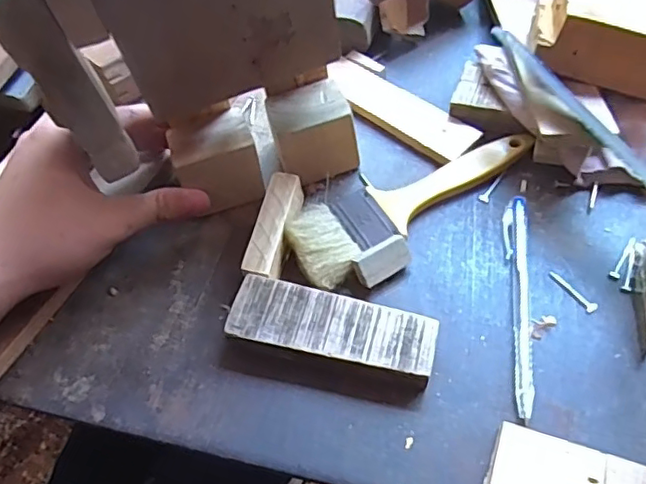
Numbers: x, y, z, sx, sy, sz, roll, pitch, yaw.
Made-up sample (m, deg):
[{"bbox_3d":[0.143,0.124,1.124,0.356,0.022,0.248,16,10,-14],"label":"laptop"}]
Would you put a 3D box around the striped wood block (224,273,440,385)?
[{"bbox_3d":[0.005,0.048,0.315,0.109,0.022,0.037,12,59,12],"label":"striped wood block"}]

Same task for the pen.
[{"bbox_3d":[0.109,0.031,0.322,0.013,0.009,0.134,3,58,6],"label":"pen"}]

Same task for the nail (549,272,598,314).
[{"bbox_3d":[0.139,0.026,0.323,0.007,0.004,0.031,-32,61,-15],"label":"nail"}]

